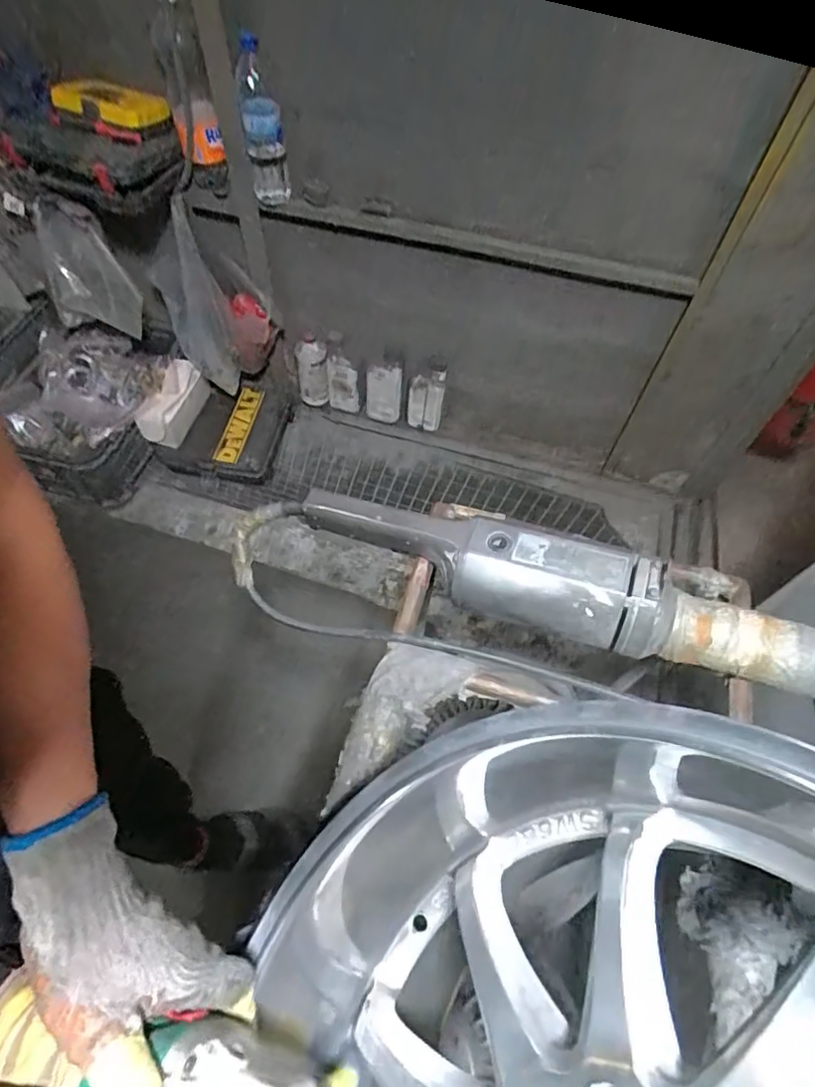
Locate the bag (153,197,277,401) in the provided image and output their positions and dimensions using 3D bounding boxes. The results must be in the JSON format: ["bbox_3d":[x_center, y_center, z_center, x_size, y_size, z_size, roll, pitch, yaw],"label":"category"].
[{"bbox_3d":[-0.457,-0.561,1.362,0.288,0.421,0.120,12,38,-8],"label":"bag"}]

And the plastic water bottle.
[{"bbox_3d":[-0.267,-0.760,1.056,0.074,0.253,0.076,-11,60,-9],"label":"plastic water bottle"}]

